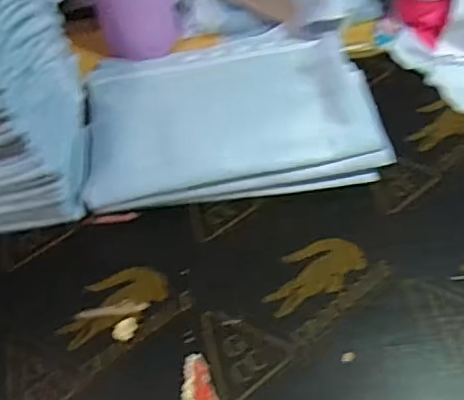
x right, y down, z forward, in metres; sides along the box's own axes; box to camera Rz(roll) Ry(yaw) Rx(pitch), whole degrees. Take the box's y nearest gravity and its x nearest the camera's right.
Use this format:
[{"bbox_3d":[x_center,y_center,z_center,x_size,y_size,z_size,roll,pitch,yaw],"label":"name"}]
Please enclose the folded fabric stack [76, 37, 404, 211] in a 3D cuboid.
[{"bbox_3d":[-0.007,-0.099,0.660,0.313,0.063,0.203,-8,56,-4],"label":"folded fabric stack"}]

